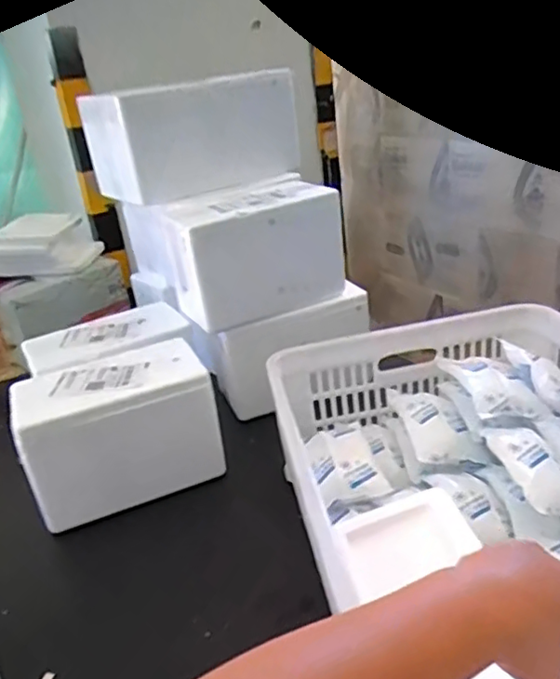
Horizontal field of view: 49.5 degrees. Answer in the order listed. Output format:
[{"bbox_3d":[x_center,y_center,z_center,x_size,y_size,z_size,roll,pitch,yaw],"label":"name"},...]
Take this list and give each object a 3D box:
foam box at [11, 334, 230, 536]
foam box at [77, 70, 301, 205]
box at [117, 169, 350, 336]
[{"bbox_3d":[-0.228,0.134,0.866,0.252,0.178,0.155,-18,26,-23],"label":"foam box"},{"bbox_3d":[-0.154,-0.371,1.114,0.342,0.182,0.166,-21,27,-28],"label":"foam box"},{"bbox_3d":[-0.092,-0.173,1.079,0.259,0.178,0.394,-16,25,-19],"label":"box"}]

